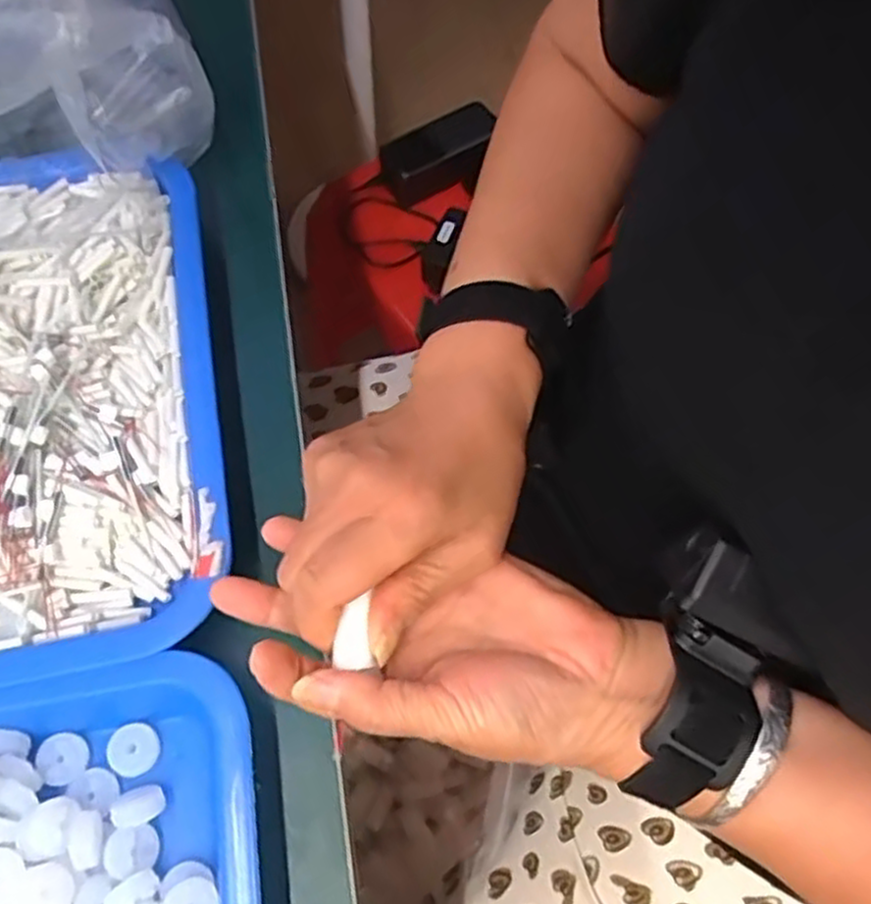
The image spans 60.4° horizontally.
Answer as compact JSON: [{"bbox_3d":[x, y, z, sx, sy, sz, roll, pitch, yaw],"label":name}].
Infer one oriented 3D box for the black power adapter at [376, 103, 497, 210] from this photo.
[{"bbox_3d":[0.005,-0.309,0.772,0.126,0.050,0.052,-24,67,-12],"label":"black power adapter"}]

